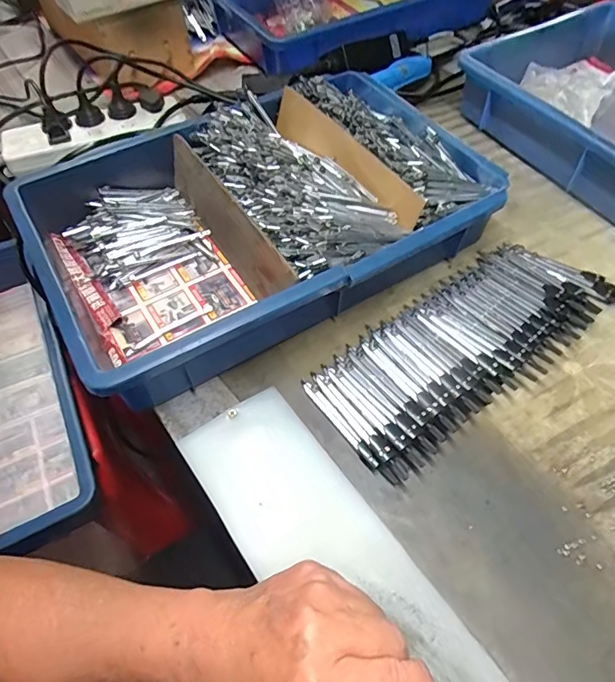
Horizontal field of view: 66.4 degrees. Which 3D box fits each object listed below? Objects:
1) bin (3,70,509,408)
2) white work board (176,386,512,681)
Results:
[{"bbox_3d":[-0.042,-0.137,0.485,0.431,0.090,0.286,-28,59,-17],"label":"bin"},{"bbox_3d":[0.053,0.192,0.296,0.093,0.014,0.398,-32,60,-20],"label":"white work board"}]

